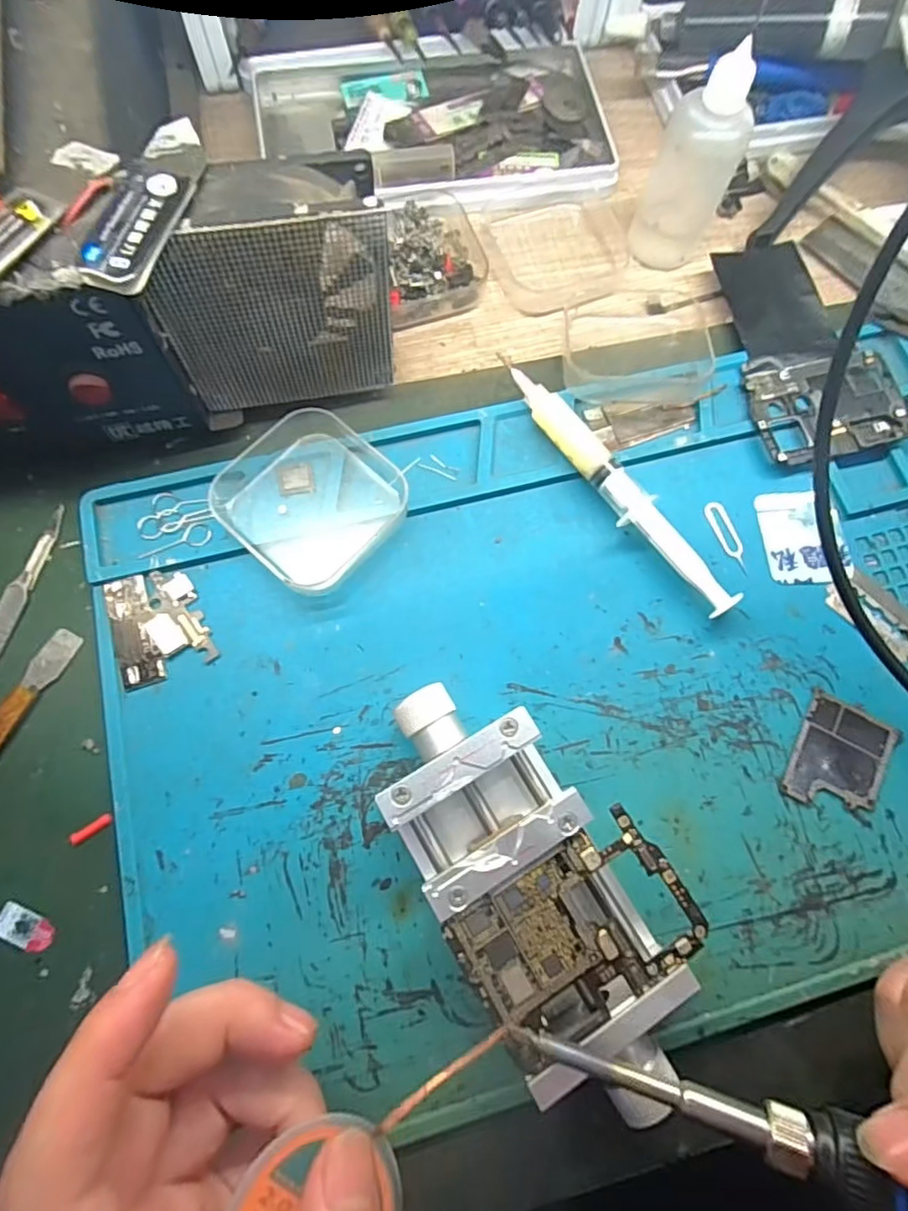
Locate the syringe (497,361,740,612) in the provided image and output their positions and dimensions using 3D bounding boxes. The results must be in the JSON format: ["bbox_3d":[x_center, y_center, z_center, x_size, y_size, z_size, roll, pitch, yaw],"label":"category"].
[{"bbox_3d":[0.064,-0.050,0.240,0.016,0.017,0.137,-37,79,-11],"label":"syringe"}]

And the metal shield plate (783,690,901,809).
[{"bbox_3d":[0.146,0.058,0.218,0.033,0.004,0.041,28,75,6],"label":"metal shield plate"}]

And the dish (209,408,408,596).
[{"bbox_3d":[-0.059,-0.044,0.236,0.070,0.012,0.065,41,77,9],"label":"dish"}]

